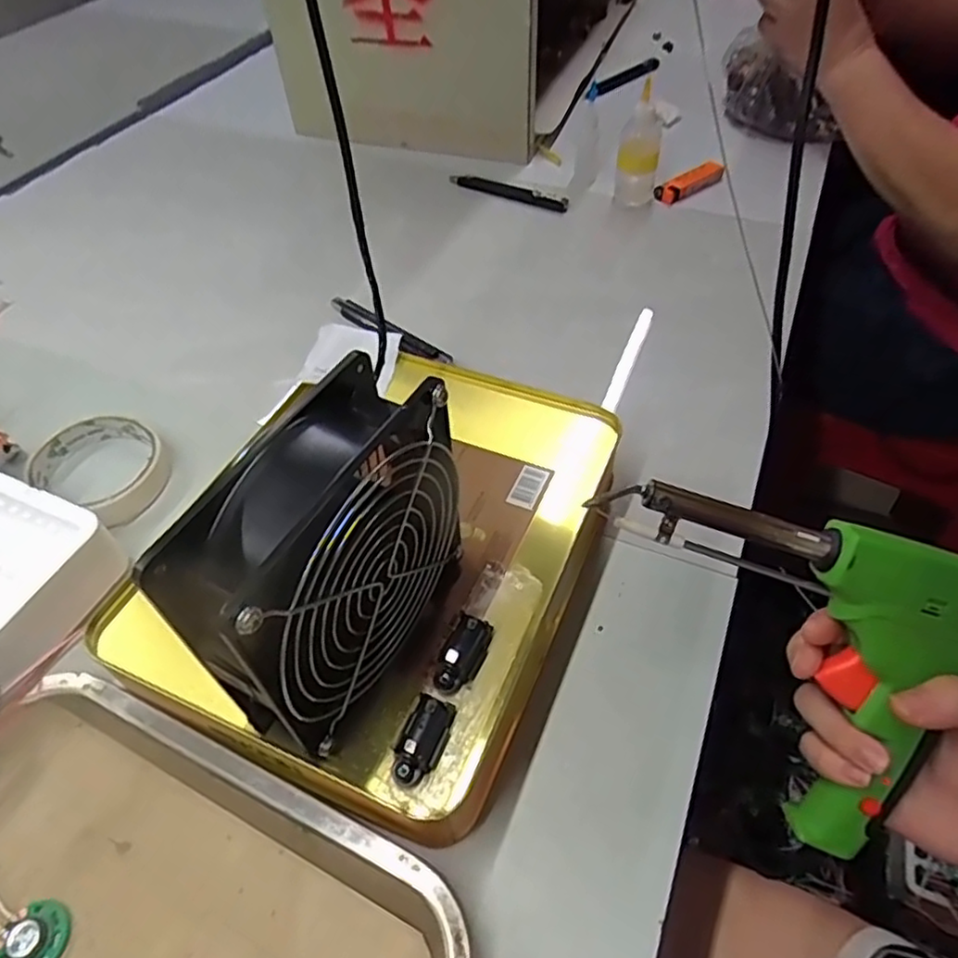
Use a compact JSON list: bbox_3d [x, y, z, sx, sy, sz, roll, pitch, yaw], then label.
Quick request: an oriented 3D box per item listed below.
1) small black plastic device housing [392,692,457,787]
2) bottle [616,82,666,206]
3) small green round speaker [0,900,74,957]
[{"bbox_3d":[-0.023,0.108,0.270,0.016,0.013,0.033,18,52,15],"label":"small black plastic device housing"},{"bbox_3d":[0.154,-0.309,0.625,0.036,0.100,0.040,-35,58,-26],"label":"bottle"},{"bbox_3d":[-0.186,0.191,0.272,0.025,0.009,0.028,22,53,17],"label":"small green round speaker"}]

